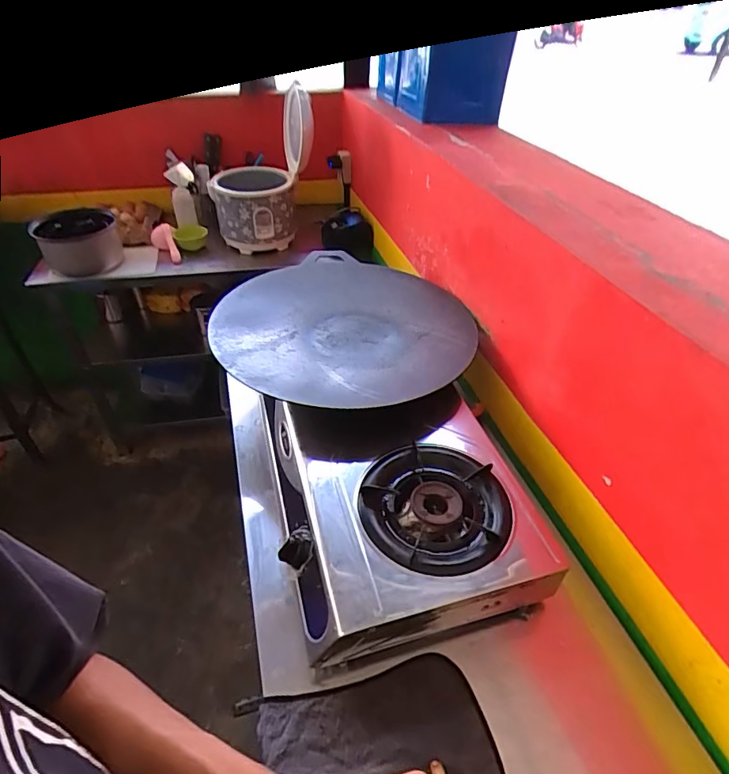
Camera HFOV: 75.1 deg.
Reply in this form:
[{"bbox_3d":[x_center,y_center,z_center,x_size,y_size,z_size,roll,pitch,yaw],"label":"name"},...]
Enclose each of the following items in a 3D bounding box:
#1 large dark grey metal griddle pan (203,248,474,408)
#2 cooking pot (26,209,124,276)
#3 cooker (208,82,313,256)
[{"bbox_3d":[-0.043,-0.126,0.996,0.510,0.060,0.541,1,41,-1],"label":"large dark grey metal griddle pan"},{"bbox_3d":[-0.897,-0.465,1.498,0.221,0.126,0.263,-18,45,-21],"label":"cooking pot"},{"bbox_3d":[-0.343,-0.725,1.587,0.338,0.435,0.334,-4,41,-6],"label":"cooker"}]

